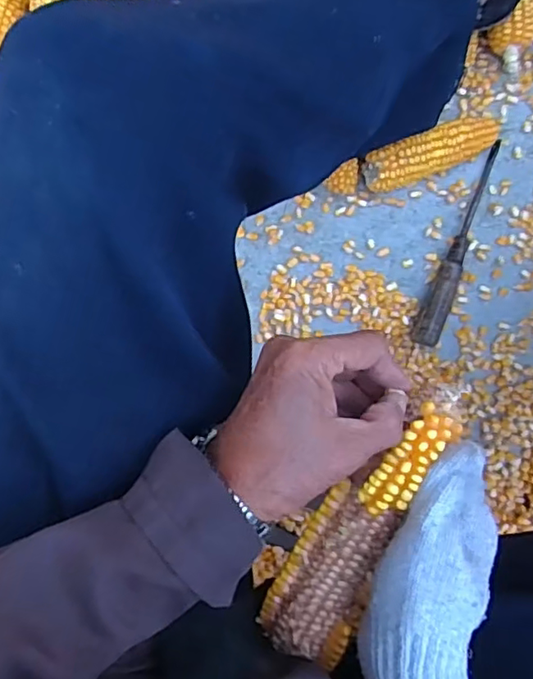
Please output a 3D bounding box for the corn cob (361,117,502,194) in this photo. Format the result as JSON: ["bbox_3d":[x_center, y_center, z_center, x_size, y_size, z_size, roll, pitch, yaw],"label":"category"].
[{"bbox_3d":[0.167,-0.191,0.606,0.141,0.035,0.041,-22,88,1],"label":"corn cob"}]

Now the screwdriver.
[{"bbox_3d":[0.201,-0.099,0.605,0.024,0.029,0.224,23,89,3],"label":"screwdriver"}]

